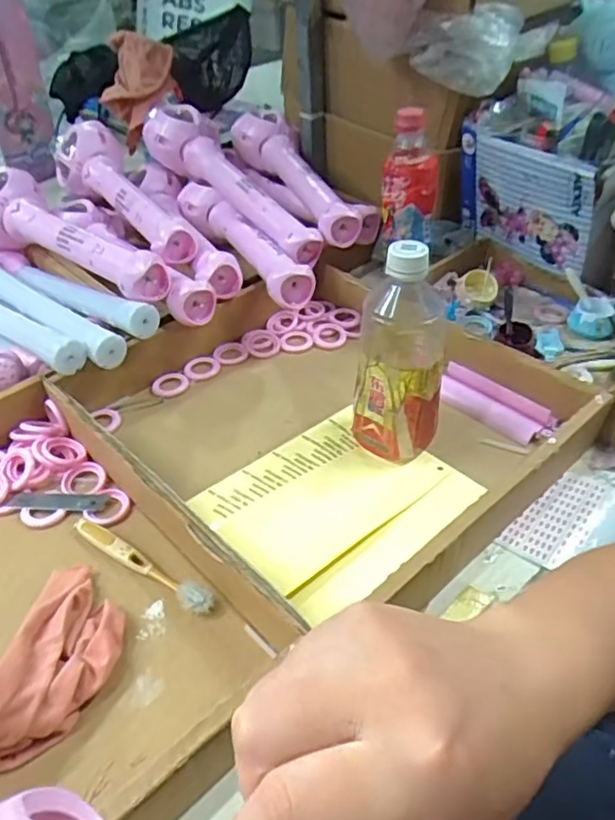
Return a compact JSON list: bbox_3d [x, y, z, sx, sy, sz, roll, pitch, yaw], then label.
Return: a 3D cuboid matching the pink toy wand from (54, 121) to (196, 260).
[{"bbox_3d":[-0.231,-0.269,0.751,0.078,0.060,0.331,-21,44,-21],"label":"pink toy wand"}]

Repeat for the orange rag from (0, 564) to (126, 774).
[{"bbox_3d":[-0.171,0.155,0.391,0.079,0.053,0.139,16,43,19],"label":"orange rag"}]

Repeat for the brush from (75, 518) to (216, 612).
[{"bbox_3d":[-0.124,0.111,0.469,0.139,0.012,0.022,24,46,27],"label":"brush"}]

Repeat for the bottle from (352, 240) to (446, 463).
[{"bbox_3d":[0.076,-0.041,0.514,0.071,0.184,0.060,6,41,9],"label":"bottle"}]

